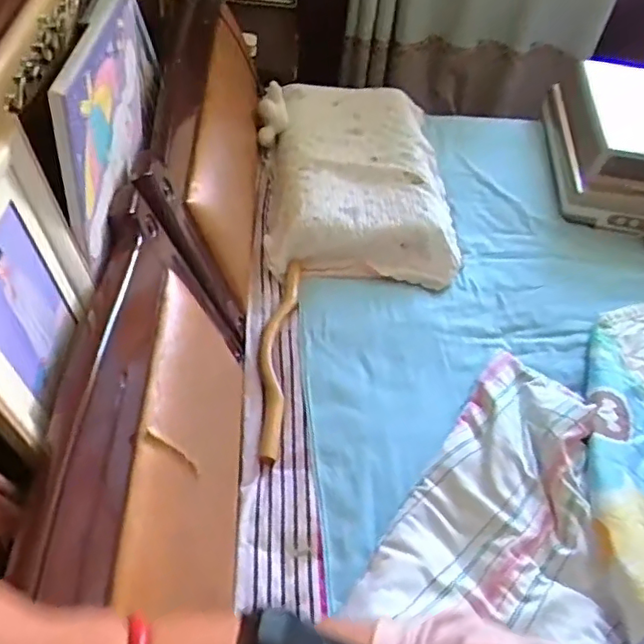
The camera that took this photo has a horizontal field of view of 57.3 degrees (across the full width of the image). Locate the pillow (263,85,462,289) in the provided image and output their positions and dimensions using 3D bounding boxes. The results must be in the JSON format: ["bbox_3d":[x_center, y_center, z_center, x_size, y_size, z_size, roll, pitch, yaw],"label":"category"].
[{"bbox_3d":[0.087,-0.304,1.236,0.386,0.194,0.447,3,48,-4],"label":"pillow"}]

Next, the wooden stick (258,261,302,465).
[{"bbox_3d":[-0.080,0.050,1.013,0.057,0.023,0.409,6,48,-1],"label":"wooden stick"}]

